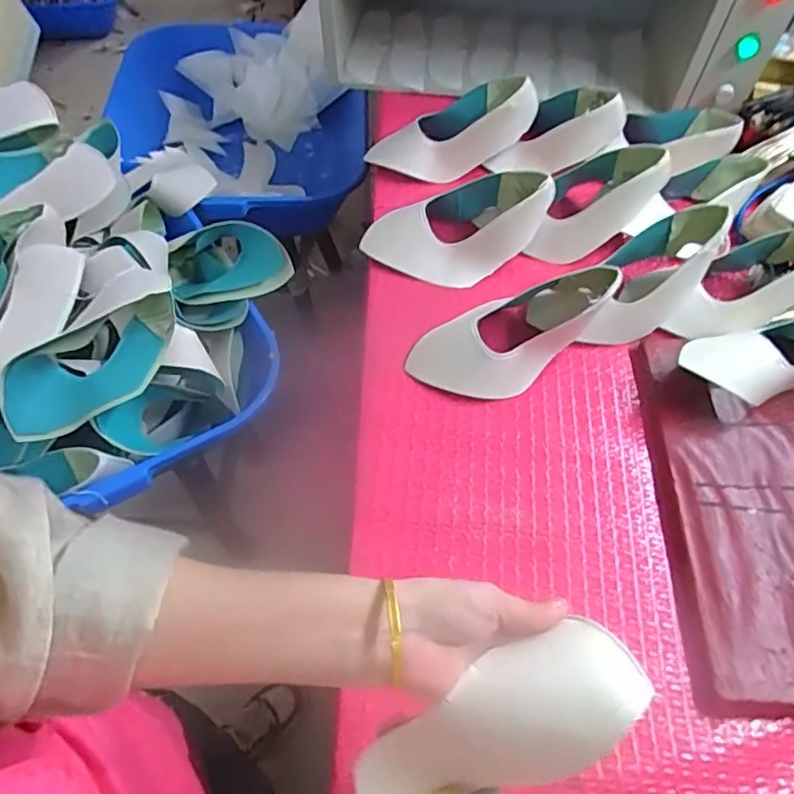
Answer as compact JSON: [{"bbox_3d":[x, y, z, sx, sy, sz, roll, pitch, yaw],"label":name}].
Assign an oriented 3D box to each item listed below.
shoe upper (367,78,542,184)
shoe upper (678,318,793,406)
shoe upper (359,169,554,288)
[{"bbox_3d":[0.084,-0.381,0.871,0.251,0.081,0.090,-14,55,21],"label":"shoe upper"},{"bbox_3d":[0.431,-0.048,0.660,0.234,0.086,0.084,-11,59,-6],"label":"shoe upper"},{"bbox_3d":[0.075,-0.226,0.764,0.237,0.096,0.107,5,58,0],"label":"shoe upper"}]

